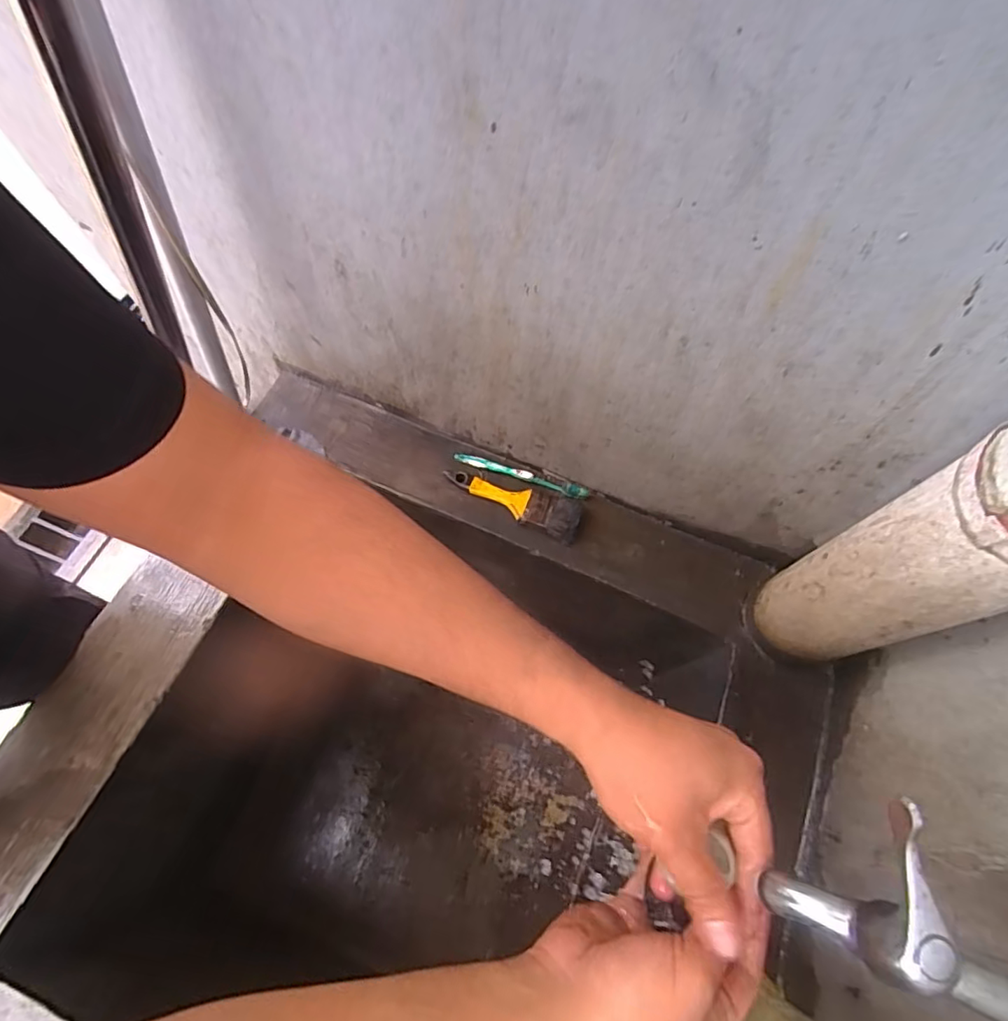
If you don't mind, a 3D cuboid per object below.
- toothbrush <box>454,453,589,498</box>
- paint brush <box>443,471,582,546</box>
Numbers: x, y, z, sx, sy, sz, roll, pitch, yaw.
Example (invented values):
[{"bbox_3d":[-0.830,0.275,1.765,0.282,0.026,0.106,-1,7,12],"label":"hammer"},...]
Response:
[{"bbox_3d":[0.022,-0.047,0.723,0.180,0.011,0.015,18,67,7],"label":"toothbrush"},{"bbox_3d":[0.009,-0.014,0.710,0.181,0.021,0.056,20,67,7],"label":"paint brush"}]

